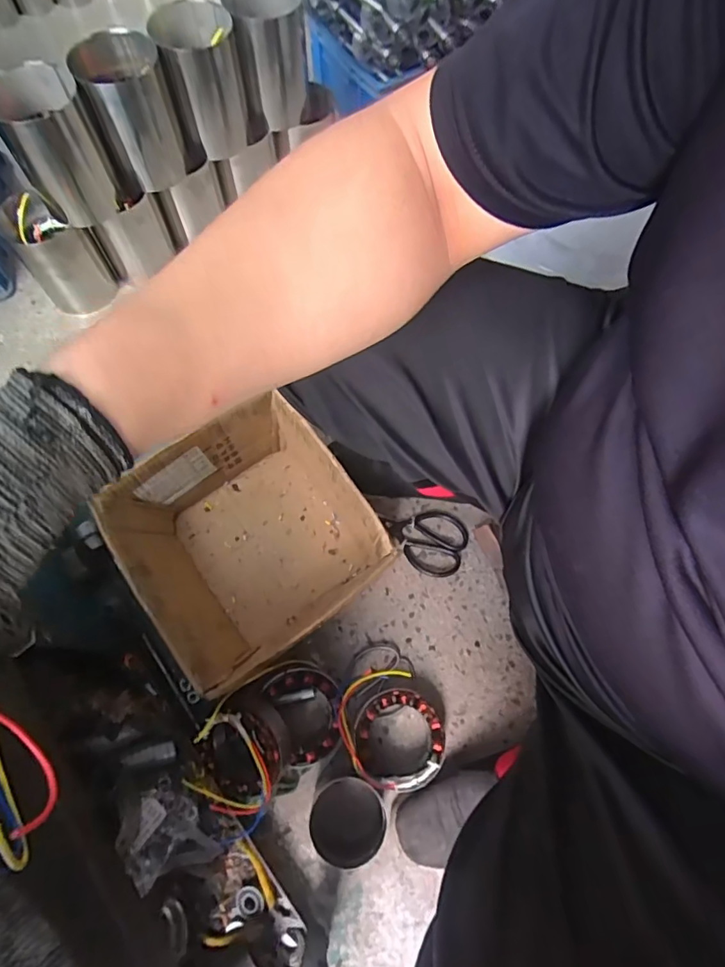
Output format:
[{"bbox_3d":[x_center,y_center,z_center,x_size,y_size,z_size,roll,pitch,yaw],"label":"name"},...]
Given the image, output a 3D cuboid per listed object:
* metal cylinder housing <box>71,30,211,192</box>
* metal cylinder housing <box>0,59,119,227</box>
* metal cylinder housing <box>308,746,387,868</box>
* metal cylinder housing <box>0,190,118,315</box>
[{"bbox_3d":[-0.334,-0.560,0.778,0.135,0.182,0.136,-24,71,-10],"label":"metal cylinder housing"},{"bbox_3d":[-0.429,-0.470,0.735,0.113,0.166,0.110,-30,73,-12],"label":"metal cylinder housing"},{"bbox_3d":[-0.023,0.395,0.620,0.086,0.078,0.096,-40,75,-15],"label":"metal cylinder housing"},{"bbox_3d":[-0.514,-0.388,0.873,0.113,0.173,0.115,-36,74,-14],"label":"metal cylinder housing"}]

